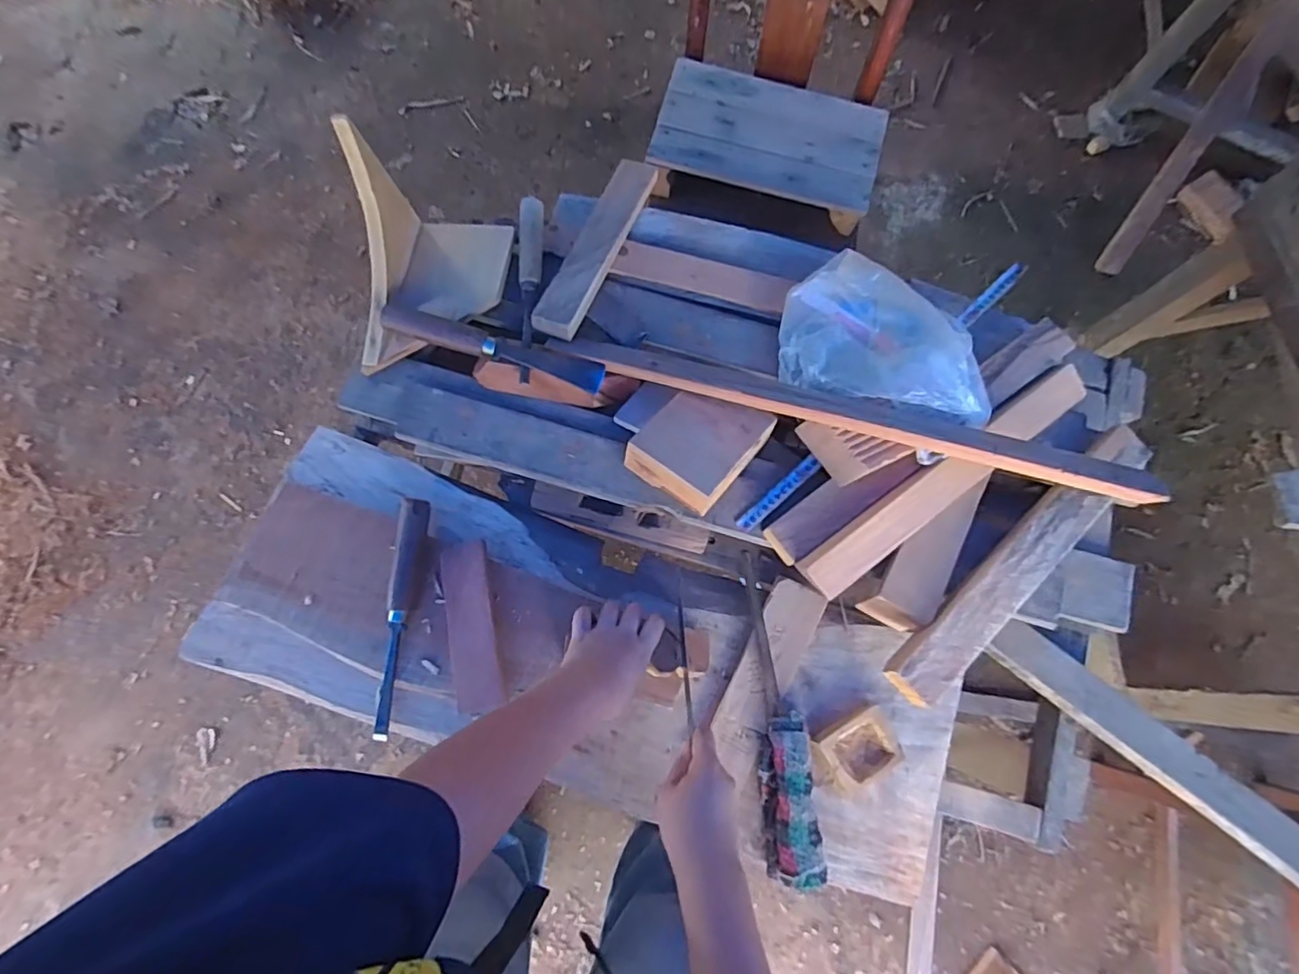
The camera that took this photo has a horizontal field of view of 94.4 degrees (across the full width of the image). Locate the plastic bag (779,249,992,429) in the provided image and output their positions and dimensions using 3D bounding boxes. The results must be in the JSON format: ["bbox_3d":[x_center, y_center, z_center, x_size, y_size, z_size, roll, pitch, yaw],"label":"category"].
[{"bbox_3d":[0.270,-0.176,0.682,0.231,0.052,0.176,15,76,1],"label":"plastic bag"}]

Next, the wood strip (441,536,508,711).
[{"bbox_3d":[-0.194,0.152,0.660,0.051,0.016,0.179,-11,77,-5],"label":"wood strip"}]

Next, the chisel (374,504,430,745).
[{"bbox_3d":[-0.278,0.141,0.663,0.023,0.029,0.256,6,76,-1],"label":"chisel"}]

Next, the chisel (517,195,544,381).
[{"bbox_3d":[-0.145,-0.238,0.719,0.029,0.025,0.246,1,76,-2],"label":"chisel"}]

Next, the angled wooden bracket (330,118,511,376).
[{"bbox_3d":[-0.247,-0.243,0.661,0.148,0.130,0.199,6,76,-1],"label":"angled wooden bracket"}]

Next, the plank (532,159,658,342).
[{"bbox_3d":[-0.063,-0.302,0.737,0.056,0.032,0.278,23,76,3],"label":"plank"}]

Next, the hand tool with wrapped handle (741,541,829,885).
[{"bbox_3d":[0.144,0.245,0.662,0.058,0.027,0.337,-2,76,-3],"label":"hand tool with wrapped handle"}]

